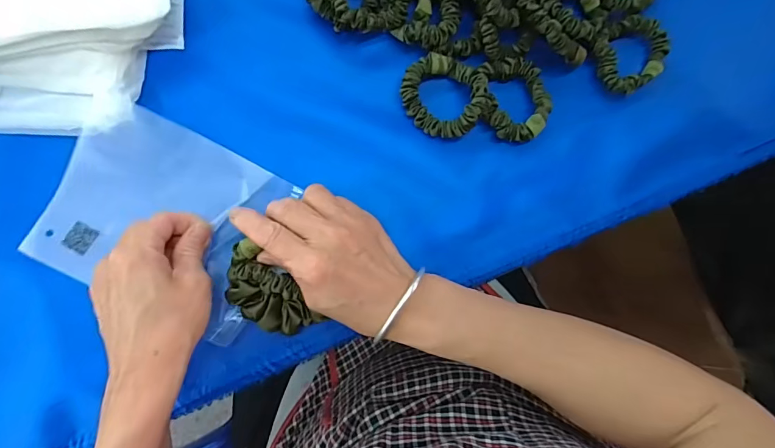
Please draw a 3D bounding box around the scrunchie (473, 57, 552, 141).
[{"bbox_3d":[0.099,-0.104,0.337,0.065,0.031,0.066,0,85,-4],"label":"scrunchie"}]

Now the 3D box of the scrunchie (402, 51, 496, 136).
[{"bbox_3d":[0.046,-0.102,0.333,0.058,0.028,0.069,-45,89,-6],"label":"scrunchie"}]

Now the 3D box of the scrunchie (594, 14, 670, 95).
[{"bbox_3d":[0.201,-0.140,0.351,0.063,0.022,0.055,-31,88,-6],"label":"scrunchie"}]

